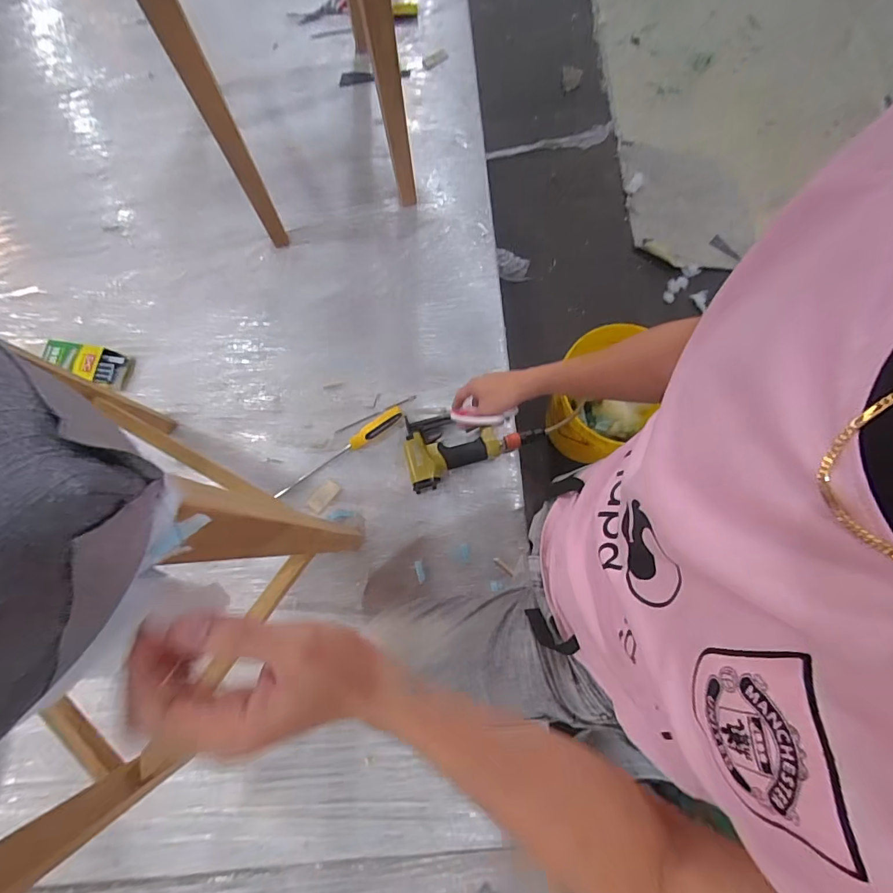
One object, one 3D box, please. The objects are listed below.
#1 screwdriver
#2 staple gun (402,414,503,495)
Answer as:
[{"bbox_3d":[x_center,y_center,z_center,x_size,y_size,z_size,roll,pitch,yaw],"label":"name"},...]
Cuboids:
[{"bbox_3d":[-0.199,0.008,0.855,0.271,0.027,0.034,-35,79,-8],"label":"screwdriver"},{"bbox_3d":[0.015,0.004,0.841,0.166,0.042,0.128,-9,77,-2],"label":"staple gun"}]

